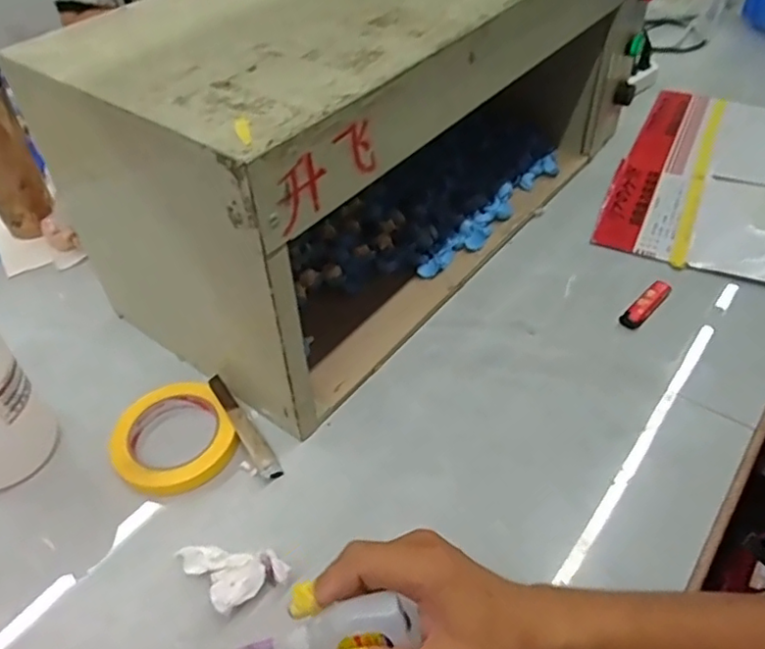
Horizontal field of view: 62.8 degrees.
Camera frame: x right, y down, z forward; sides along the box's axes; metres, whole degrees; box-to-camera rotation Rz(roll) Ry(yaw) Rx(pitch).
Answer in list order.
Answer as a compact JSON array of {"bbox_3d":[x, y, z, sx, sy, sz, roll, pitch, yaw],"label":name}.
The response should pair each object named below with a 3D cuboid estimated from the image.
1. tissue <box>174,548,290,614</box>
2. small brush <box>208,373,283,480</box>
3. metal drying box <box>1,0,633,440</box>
[{"bbox_3d":[-0.112,0.179,0.469,0.074,0.023,0.053,38,57,26],"label":"tissue"},{"bbox_3d":[-0.124,0.088,0.559,0.018,0.014,0.117,-27,56,-24],"label":"small brush"},{"bbox_3d":[0.005,-0.228,0.665,0.295,0.272,0.588,28,53,27],"label":"metal drying box"}]

